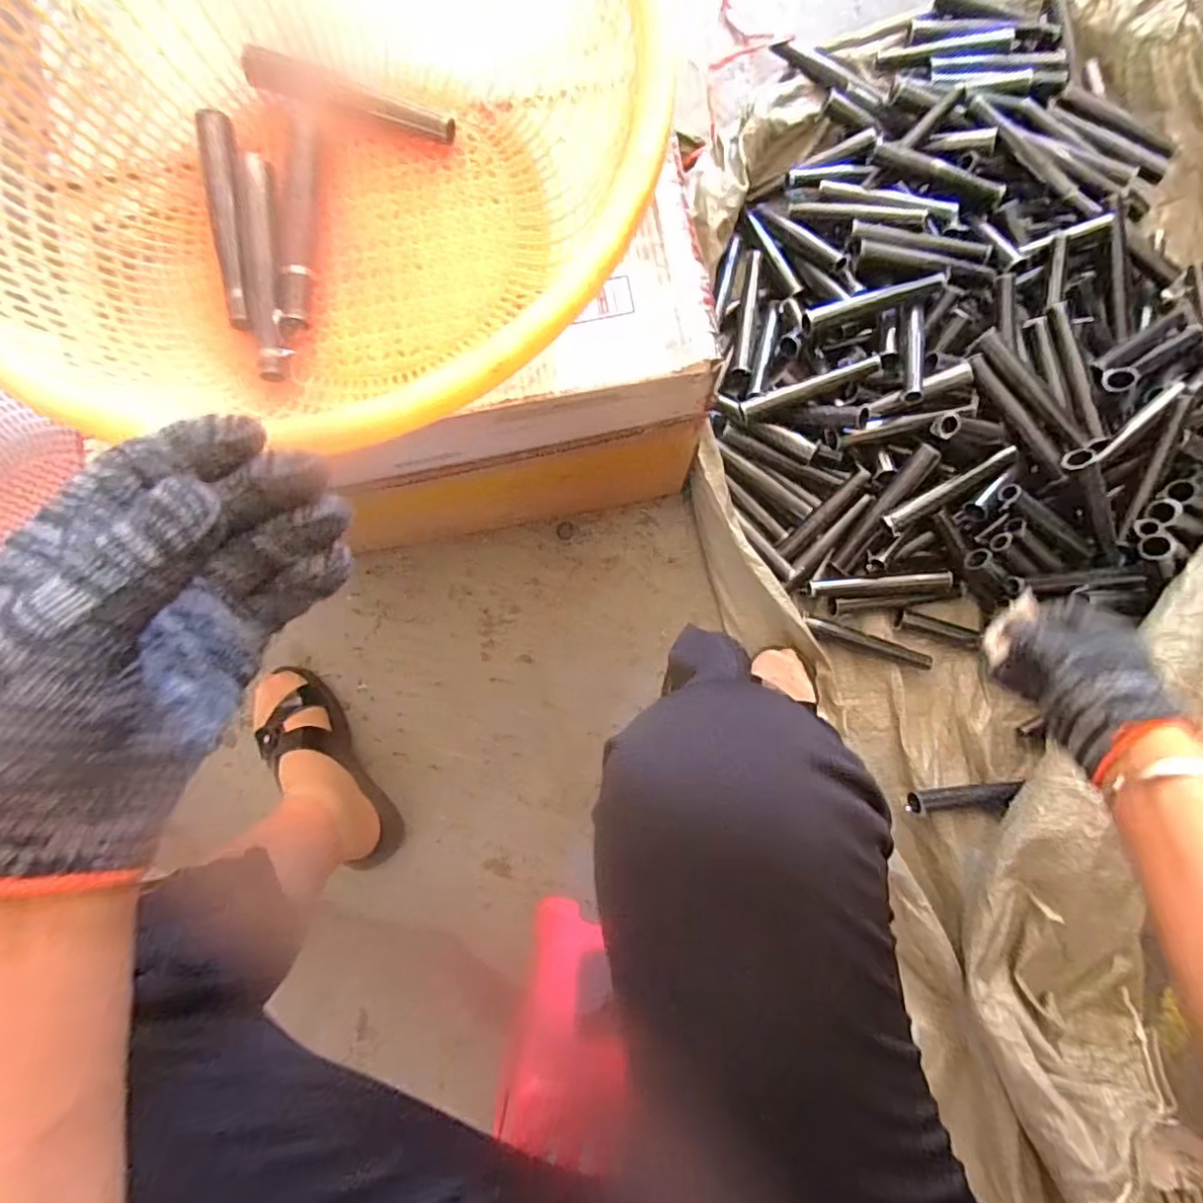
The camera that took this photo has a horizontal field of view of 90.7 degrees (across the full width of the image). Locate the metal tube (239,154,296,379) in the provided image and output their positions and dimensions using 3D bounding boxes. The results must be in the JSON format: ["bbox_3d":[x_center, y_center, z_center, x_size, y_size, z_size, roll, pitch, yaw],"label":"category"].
[{"bbox_3d":[-0.229,-0.228,0.406,0.022,0.017,0.151,-7,85,2],"label":"metal tube"}]

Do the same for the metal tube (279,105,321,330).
[{"bbox_3d":[-0.209,-0.267,0.411,0.022,0.017,0.159,2,86,2],"label":"metal tube"}]

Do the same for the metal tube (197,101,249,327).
[{"bbox_3d":[-0.256,-0.263,0.409,0.022,0.018,0.149,-8,85,1],"label":"metal tube"}]

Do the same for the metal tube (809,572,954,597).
[{"bbox_3d":[0.306,-0.018,0.651,0.152,0.019,0.022,-3,85,2],"label":"metal tube"}]

